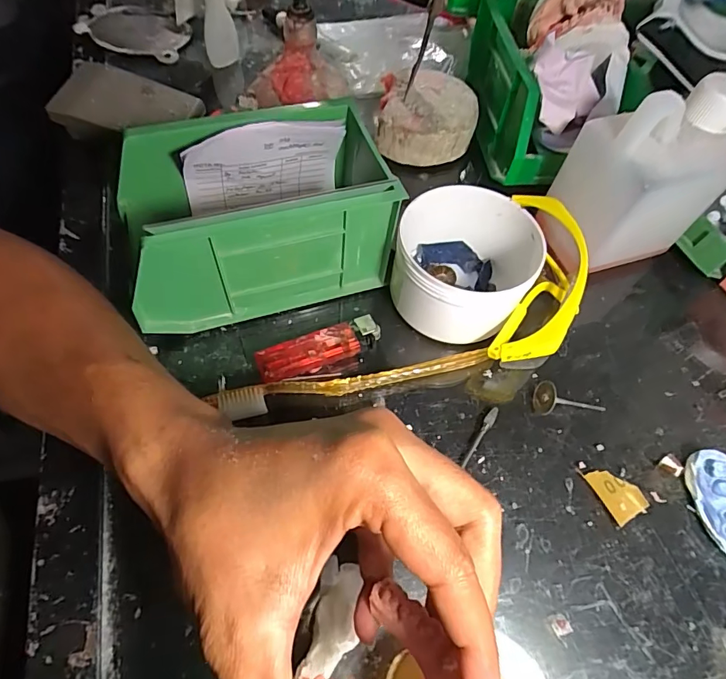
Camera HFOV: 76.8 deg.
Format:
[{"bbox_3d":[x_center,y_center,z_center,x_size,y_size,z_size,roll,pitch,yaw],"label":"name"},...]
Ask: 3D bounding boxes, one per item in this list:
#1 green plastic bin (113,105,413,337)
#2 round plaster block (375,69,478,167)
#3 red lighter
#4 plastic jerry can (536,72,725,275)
[{"bbox_3d":[-0.071,-0.082,0.299,0.160,0.078,0.094,-15,62,-13],"label":"green plastic bin"},{"bbox_3d":[0.058,-0.201,0.413,0.081,0.036,0.092,11,59,3],"label":"round plaster block"},{"bbox_3d":[-0.028,0.008,0.299,0.081,0.016,0.023,-19,63,-15],"label":"red lighter"},{"bbox_3d":[0.189,-0.111,0.321,0.094,0.122,0.068,-15,62,-13],"label":"plastic jerry can"}]

